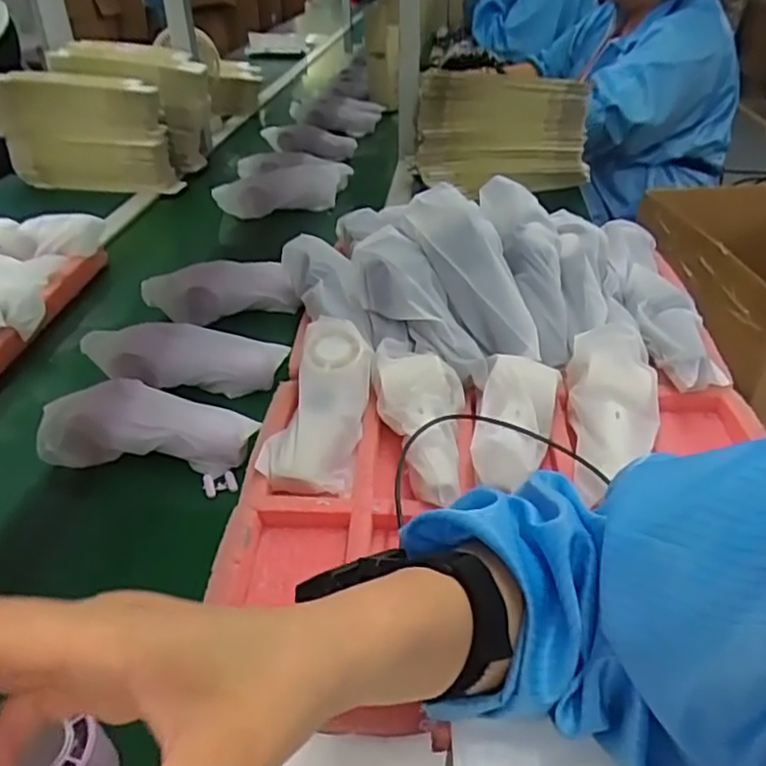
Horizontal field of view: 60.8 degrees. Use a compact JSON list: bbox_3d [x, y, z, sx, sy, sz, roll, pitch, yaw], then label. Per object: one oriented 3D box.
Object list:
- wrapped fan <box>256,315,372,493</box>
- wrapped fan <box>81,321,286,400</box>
[{"bbox_3d":[-0.051,0.012,0.571,0.071,0.035,0.170,6,61,8],"label":"wrapped fan"},{"bbox_3d":[-0.201,-0.023,0.663,0.193,0.065,0.041,0,34,0],"label":"wrapped fan"}]

